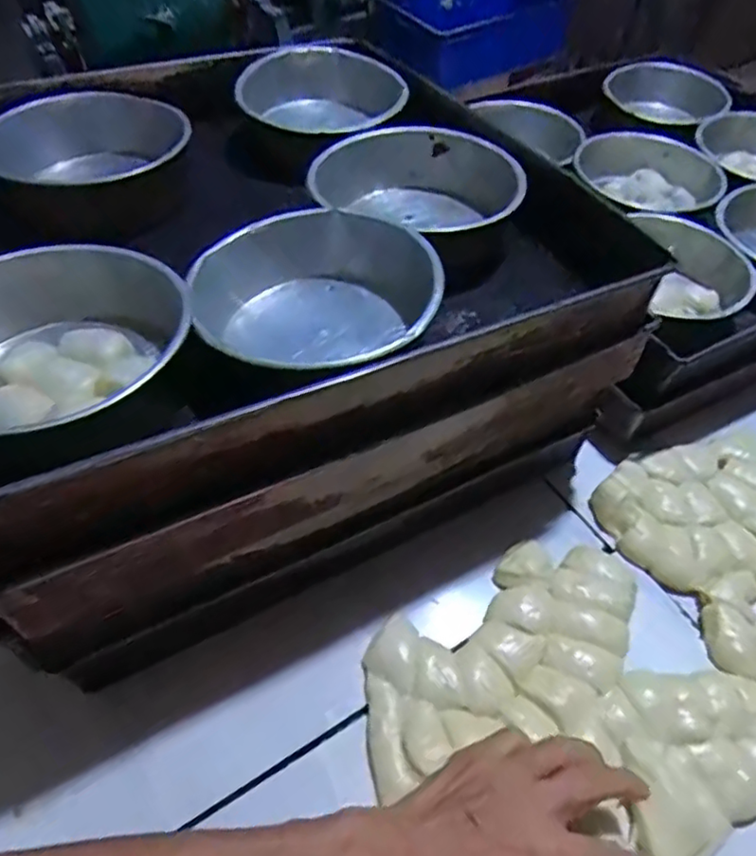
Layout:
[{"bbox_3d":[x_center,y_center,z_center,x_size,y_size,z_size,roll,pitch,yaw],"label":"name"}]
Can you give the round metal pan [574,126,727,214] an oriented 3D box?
[{"bbox_3d":[0.303,-0.271,0.689,0.155,0.048,0.141,-1,52,1],"label":"round metal pan"}]

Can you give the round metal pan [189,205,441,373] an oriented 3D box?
[{"bbox_3d":[-0.035,-0.077,0.401,0.158,0.054,0.155,-1,52,1],"label":"round metal pan"}]

